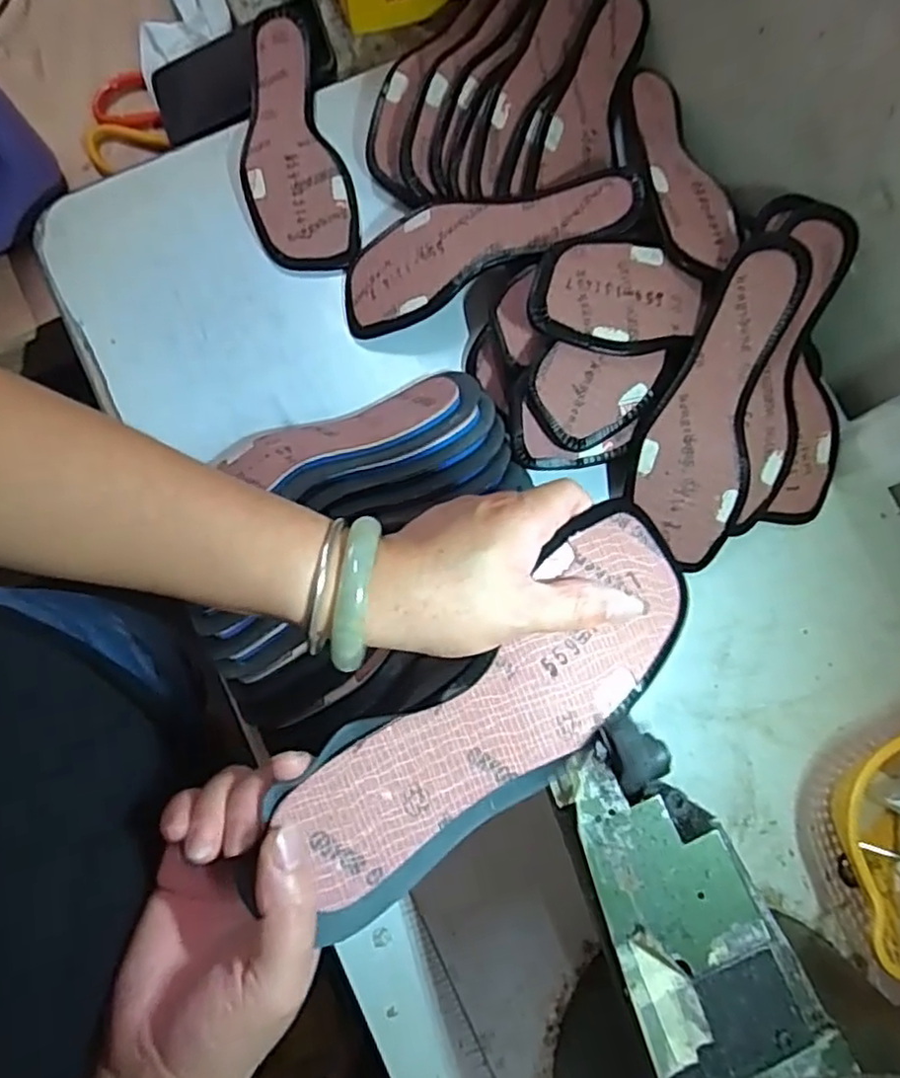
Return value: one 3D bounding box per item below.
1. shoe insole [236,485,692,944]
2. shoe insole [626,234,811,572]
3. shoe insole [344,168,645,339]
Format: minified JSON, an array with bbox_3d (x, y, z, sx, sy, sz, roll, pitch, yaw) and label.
[{"bbox_3d":[0.026,0.075,0.316,0.224,0.021,0.076,-40,88,-15],"label":"shoe insole"},{"bbox_3d":[0.182,-0.093,0.477,0.078,0.025,0.219,17,102,5],"label":"shoe insole"},{"bbox_3d":[0.023,-0.219,0.506,0.224,0.023,0.073,-16,77,12],"label":"shoe insole"}]

